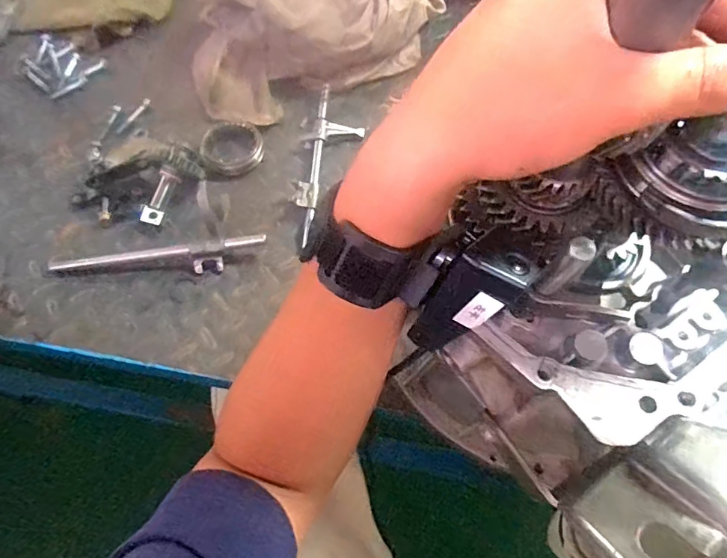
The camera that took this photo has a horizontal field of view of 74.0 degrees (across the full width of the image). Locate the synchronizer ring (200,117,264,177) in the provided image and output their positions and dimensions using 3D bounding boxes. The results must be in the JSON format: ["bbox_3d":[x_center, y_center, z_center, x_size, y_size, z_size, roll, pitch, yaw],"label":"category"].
[{"bbox_3d":[-0.151,-0.154,0.556,0.068,0.017,0.085,-13,66,-6],"label":"synchronizer ring"}]

